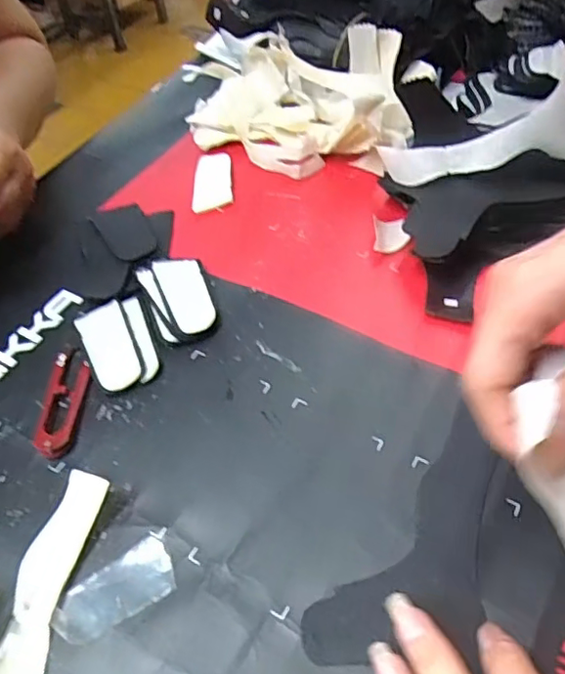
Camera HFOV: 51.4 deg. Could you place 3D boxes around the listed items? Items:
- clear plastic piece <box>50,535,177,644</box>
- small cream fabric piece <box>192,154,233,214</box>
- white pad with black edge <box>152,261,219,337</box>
[{"bbox_3d":[-0.075,0.115,0.265,0.053,0.006,0.027,-32,55,-19],"label":"clear plastic piece"},{"bbox_3d":[-0.056,-0.125,0.464,0.031,0.004,0.069,-6,51,1],"label":"small cream fabric piece"},{"bbox_3d":[-0.061,-0.027,0.376,0.031,0.008,0.068,-20,52,-11],"label":"white pad with black edge"}]

